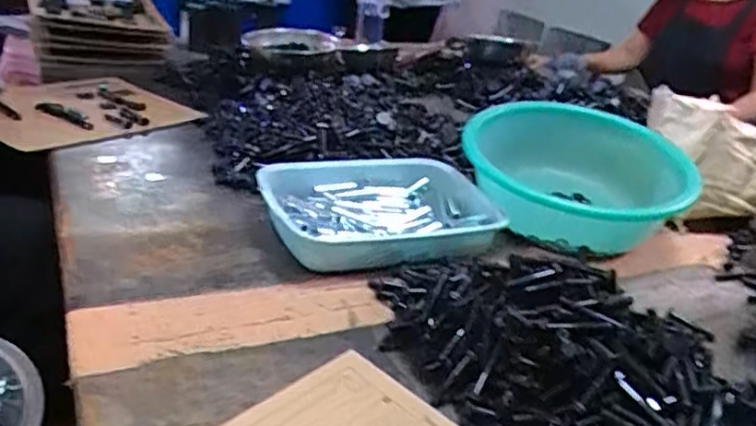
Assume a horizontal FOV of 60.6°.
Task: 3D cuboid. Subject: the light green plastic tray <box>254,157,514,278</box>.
[{"bbox_3d":[0.007,-0.012,0.916,0.320,0.063,0.242,-5,28,-24],"label":"light green plastic tray"}]

